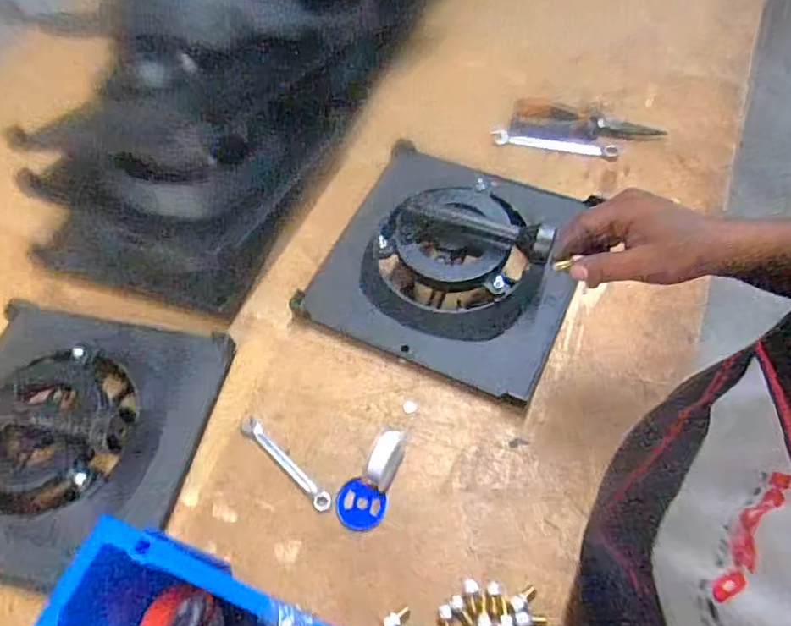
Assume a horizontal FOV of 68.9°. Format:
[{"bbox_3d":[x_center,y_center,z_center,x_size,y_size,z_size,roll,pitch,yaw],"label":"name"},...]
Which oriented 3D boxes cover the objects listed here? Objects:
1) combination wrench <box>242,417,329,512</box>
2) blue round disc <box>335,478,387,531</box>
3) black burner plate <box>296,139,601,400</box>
[{"bbox_3d":[-0.119,0.161,0.620,0.135,0.011,0.020,37,67,23],"label":"combination wrench"},{"bbox_3d":[-0.035,0.198,0.595,0.050,0.010,0.051,-2,58,3],"label":"blue round disc"},{"bbox_3d":[0.067,-0.085,0.699,0.300,0.102,0.296,19,62,15],"label":"black burner plate"}]

